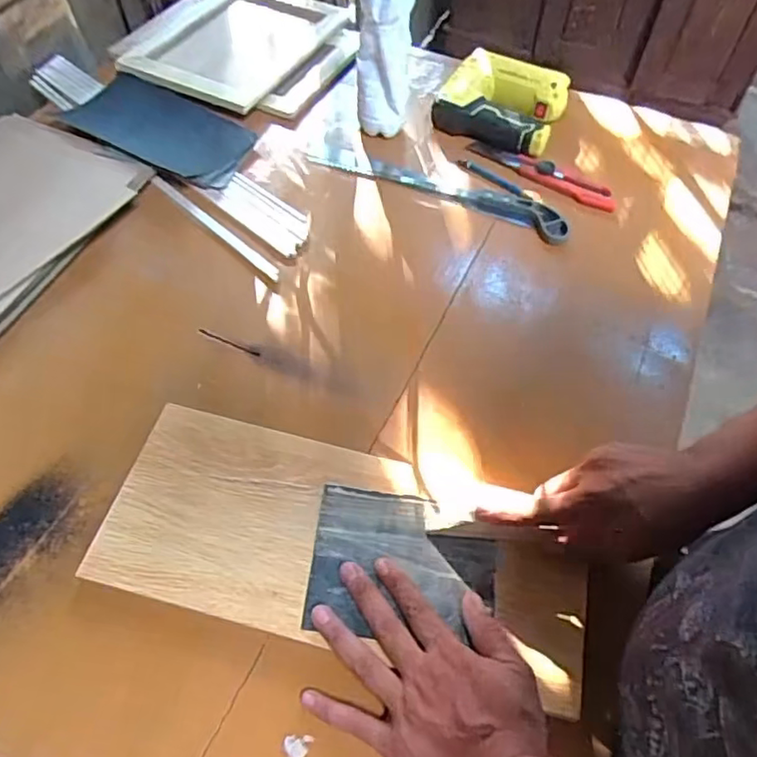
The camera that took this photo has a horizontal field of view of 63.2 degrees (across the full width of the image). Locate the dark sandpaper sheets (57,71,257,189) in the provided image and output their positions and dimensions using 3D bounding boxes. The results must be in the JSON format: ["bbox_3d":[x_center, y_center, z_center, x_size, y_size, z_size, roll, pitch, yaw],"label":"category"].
[{"bbox_3d":[-0.271,-0.308,0.749,0.241,0.019,0.125,28,59,13],"label":"dark sandpaper sheets"}]

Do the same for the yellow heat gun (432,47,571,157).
[{"bbox_3d":[0.163,-0.365,0.811,0.154,0.045,0.143,20,57,8],"label":"yellow heat gun"}]

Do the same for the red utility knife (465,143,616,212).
[{"bbox_3d":[0.200,-0.256,0.762,0.194,0.013,0.037,28,59,13],"label":"red utility knife"}]

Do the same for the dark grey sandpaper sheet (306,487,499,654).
[{"bbox_3d":[0.020,0.139,0.475,0.139,0.005,0.103,7,56,1],"label":"dark grey sandpaper sheet"}]

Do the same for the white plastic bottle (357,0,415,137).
[{"bbox_3d":[0.011,-0.401,0.711,0.066,0.236,0.052,7,56,0],"label":"white plastic bottle"}]

